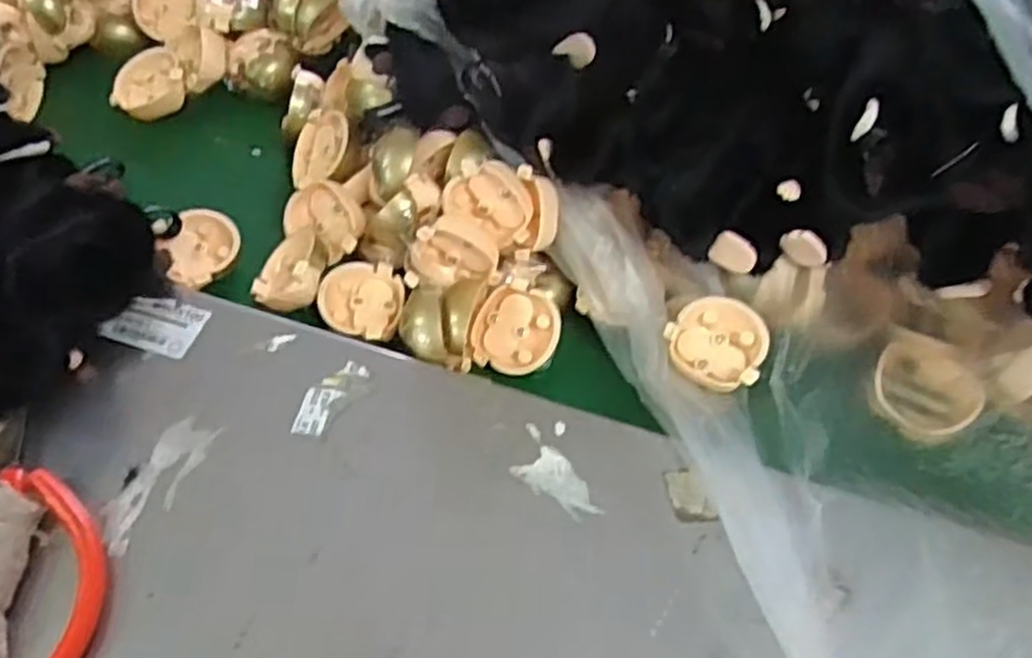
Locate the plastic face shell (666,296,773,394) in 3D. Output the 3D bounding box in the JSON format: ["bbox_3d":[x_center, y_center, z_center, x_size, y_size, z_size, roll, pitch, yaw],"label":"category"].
[{"bbox_3d":[0.107,0.007,0.422,0.049,0.018,0.049,-2,70,4],"label":"plastic face shell"}]

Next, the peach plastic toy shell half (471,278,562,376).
[{"bbox_3d":[0.002,0.000,0.449,0.049,0.023,0.049,-2,83,13],"label":"peach plastic toy shell half"}]

